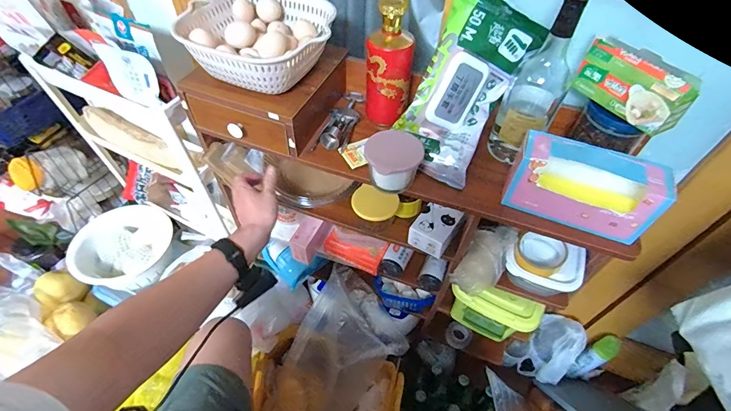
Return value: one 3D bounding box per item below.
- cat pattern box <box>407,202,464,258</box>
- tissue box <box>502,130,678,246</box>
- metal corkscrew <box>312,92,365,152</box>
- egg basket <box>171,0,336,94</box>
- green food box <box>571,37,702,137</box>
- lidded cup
[{"bbox_3d":[0.140,0.044,0.710,0.079,0.045,0.097,31,56,21],"label":"cat pattern box"},{"bbox_3d":[0.318,-0.029,0.533,0.197,0.101,0.077,18,52,13],"label":"tissue box"},{"bbox_3d":[-0.041,-0.175,0.707,0.056,0.030,0.195,13,51,9],"label":"metal corkscrew"},{"bbox_3d":[-0.178,-0.290,0.621,0.236,0.073,0.225,1,50,-1],"label":"egg basket"},{"bbox_3d":[0.381,-0.174,0.516,0.049,0.080,0.148,-21,54,-18],"label":"green food box"},{"bbox_3d":[0.044,-0.068,0.587,0.087,0.072,0.077,-1,50,-3],"label":"lidded cup"}]

